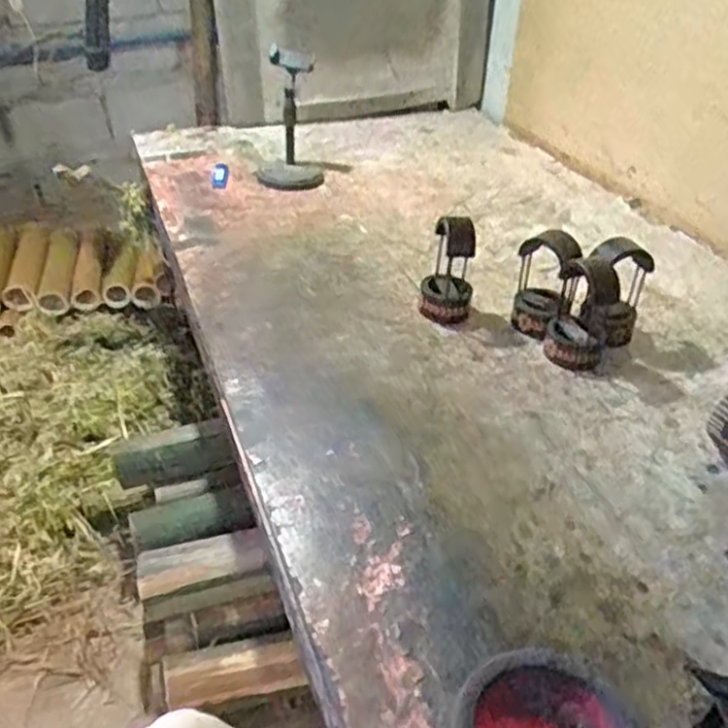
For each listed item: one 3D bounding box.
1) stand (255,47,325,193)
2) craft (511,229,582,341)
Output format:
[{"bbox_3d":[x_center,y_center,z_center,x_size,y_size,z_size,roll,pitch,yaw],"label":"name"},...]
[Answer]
[{"bbox_3d":[-0.127,-0.425,1.229,0.109,0.205,0.130,-2,37,-7],"label":"stand"},{"bbox_3d":[0.216,-0.094,0.878,0.067,0.117,0.079,13,38,13],"label":"craft"}]

